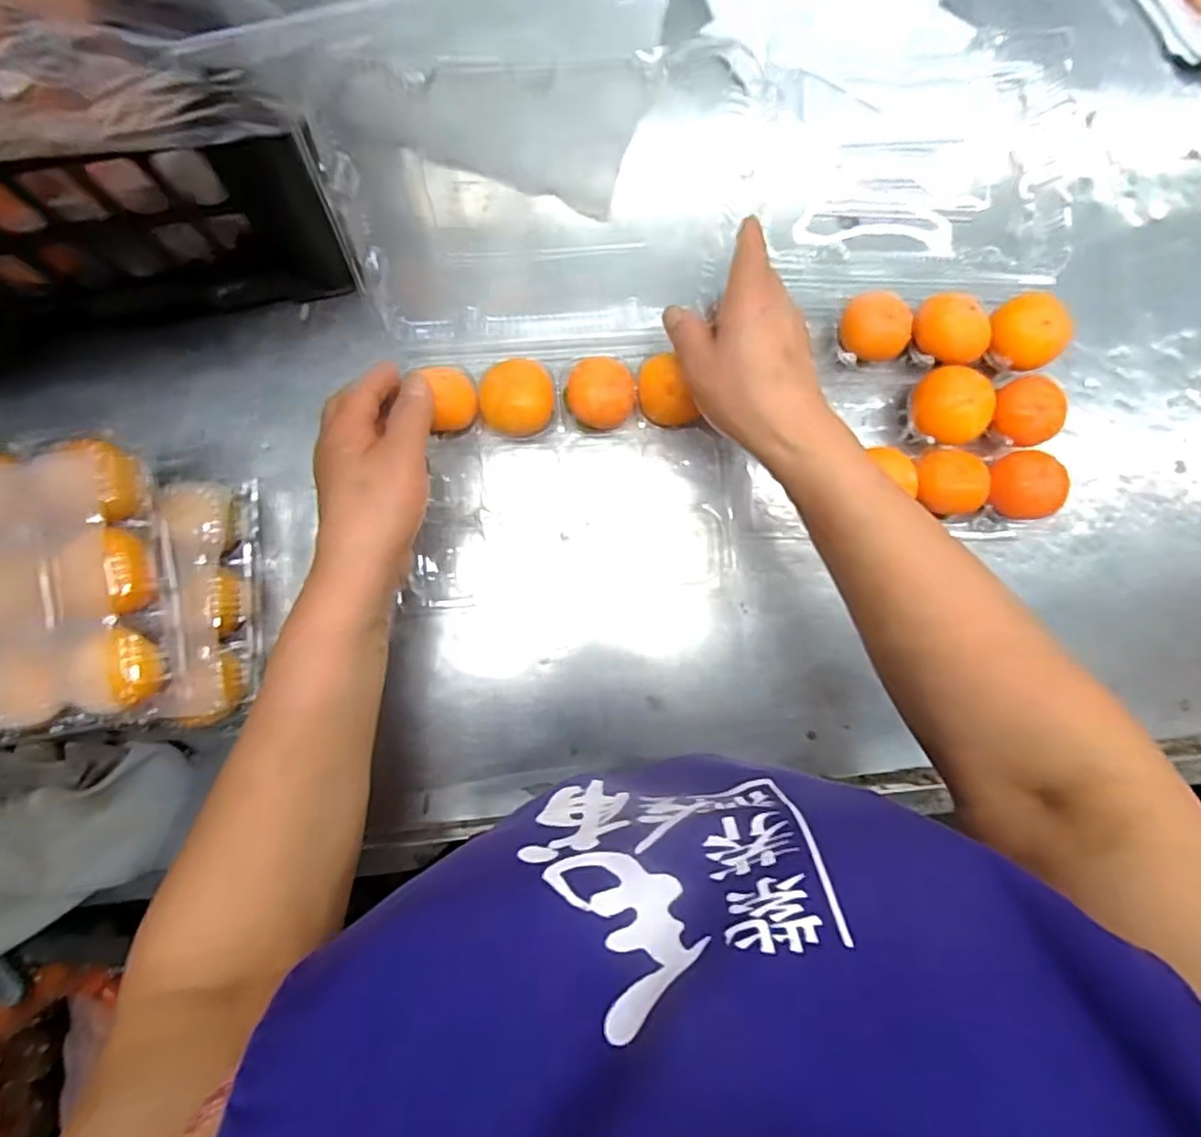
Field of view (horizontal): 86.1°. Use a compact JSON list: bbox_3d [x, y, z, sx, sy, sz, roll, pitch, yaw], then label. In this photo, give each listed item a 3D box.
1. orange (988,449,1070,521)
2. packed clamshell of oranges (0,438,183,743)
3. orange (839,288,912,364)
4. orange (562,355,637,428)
[{"bbox_3d":[0.293,-0.058,0.452,0.044,0.043,0.047,-4,91,-1],"label":"orange"},{"bbox_3d":[-0.356,0.018,0.374,0.204,0.062,0.167,-10,91,-1],"label":"packed clamshell of oranges"},{"bbox_3d":[0.186,-0.165,0.445,0.046,0.043,0.045,-14,91,-1],"label":"orange"},{"bbox_3d":[-0.001,-0.116,0.438,0.044,0.044,0.049,8,90,-1],"label":"orange"}]

